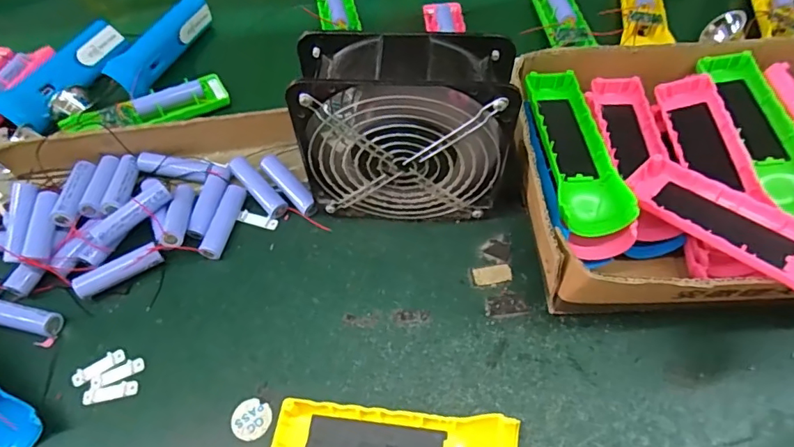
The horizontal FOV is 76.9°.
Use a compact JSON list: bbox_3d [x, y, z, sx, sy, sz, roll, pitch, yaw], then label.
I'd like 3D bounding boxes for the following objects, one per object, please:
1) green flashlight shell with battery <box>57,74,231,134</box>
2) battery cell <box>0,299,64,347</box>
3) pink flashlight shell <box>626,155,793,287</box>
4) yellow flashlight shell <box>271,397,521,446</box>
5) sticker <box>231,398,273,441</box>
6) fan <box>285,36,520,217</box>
[{"bbox_3d":[-0.248,-0.113,0.499,0.155,0.026,0.040,-26,59,-13],"label":"green flashlight shell with battery"},{"bbox_3d":[-0.293,0.074,0.387,0.068,0.019,0.024,13,59,11],"label":"battery cell"},{"bbox_3d":[0.225,0.006,0.329,0.047,0.028,0.155,-36,52,-18],"label":"pink flashlight shell"},{"bbox_3d":[-0.001,0.146,0.321,0.154,0.027,0.049,3,57,5],"label":"yellow flashlight shell"},{"bbox_3d":[-0.101,0.136,0.347,0.027,0.004,0.026,-2,57,3],"label":"sticker"},{"bbox_3d":[0.007,-0.064,0.378,0.143,0.150,0.061,1,57,4],"label":"fan"}]

